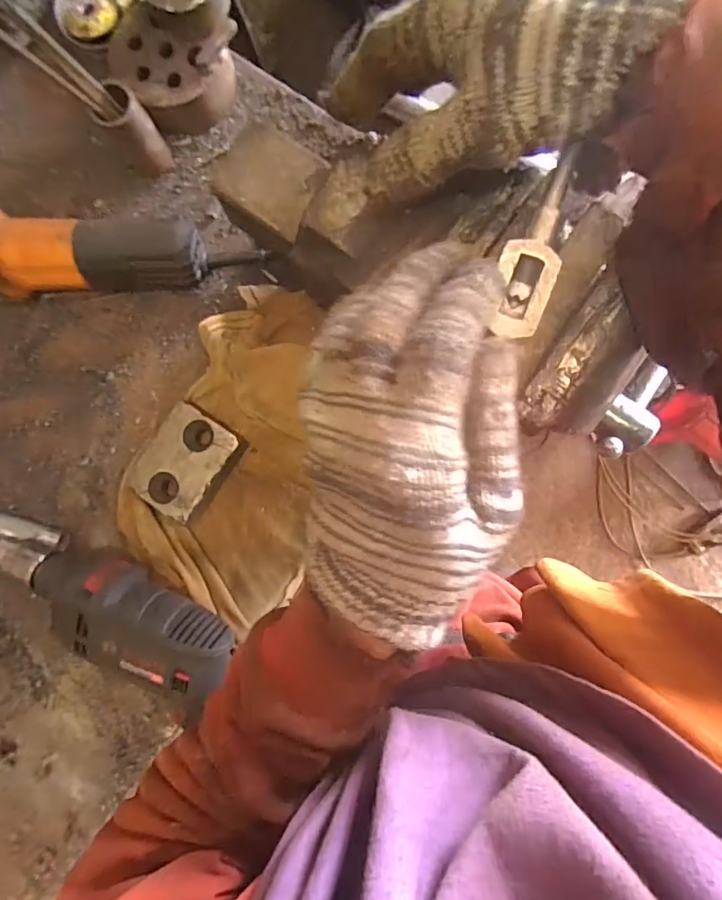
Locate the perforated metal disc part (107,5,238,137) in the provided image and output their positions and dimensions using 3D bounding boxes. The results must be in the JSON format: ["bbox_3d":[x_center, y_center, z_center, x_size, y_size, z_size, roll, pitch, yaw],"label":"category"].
[{"bbox_3d":[-0.187,-0.366,0.475,0.113,0.044,0.099,12,89,2],"label":"perforated metal disc part"}]

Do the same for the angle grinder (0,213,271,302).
[{"bbox_3d":[-0.270,-0.193,0.464,0.324,0.064,0.080,0,88,-13],"label":"angle grinder"}]

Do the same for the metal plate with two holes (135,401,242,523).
[{"bbox_3d":[-0.175,0.012,0.484,0.077,0.041,0.101,34,90,3],"label":"metal plate with two holes"}]

